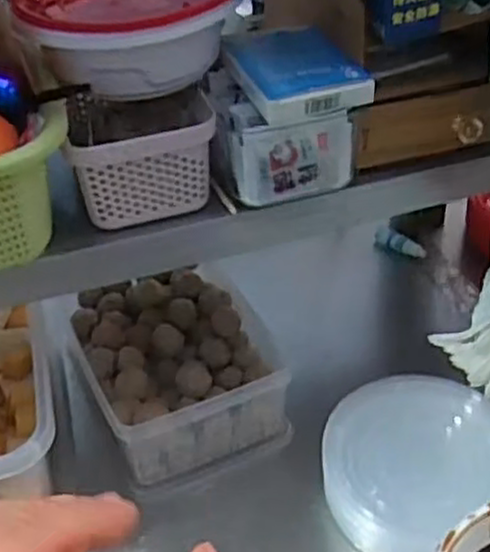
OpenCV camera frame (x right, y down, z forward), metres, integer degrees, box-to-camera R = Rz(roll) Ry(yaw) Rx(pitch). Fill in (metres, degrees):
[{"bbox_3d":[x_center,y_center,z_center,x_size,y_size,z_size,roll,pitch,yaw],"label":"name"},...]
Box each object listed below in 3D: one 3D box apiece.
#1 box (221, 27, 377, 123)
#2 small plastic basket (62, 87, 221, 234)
[{"bbox_3d":[0.035,-0.154,0.562,0.084,0.019,0.123,-11,38,-10],"label":"box"},{"bbox_3d":[-0.072,-0.086,0.549,0.100,0.068,0.085,-10,38,-8],"label":"small plastic basket"}]

